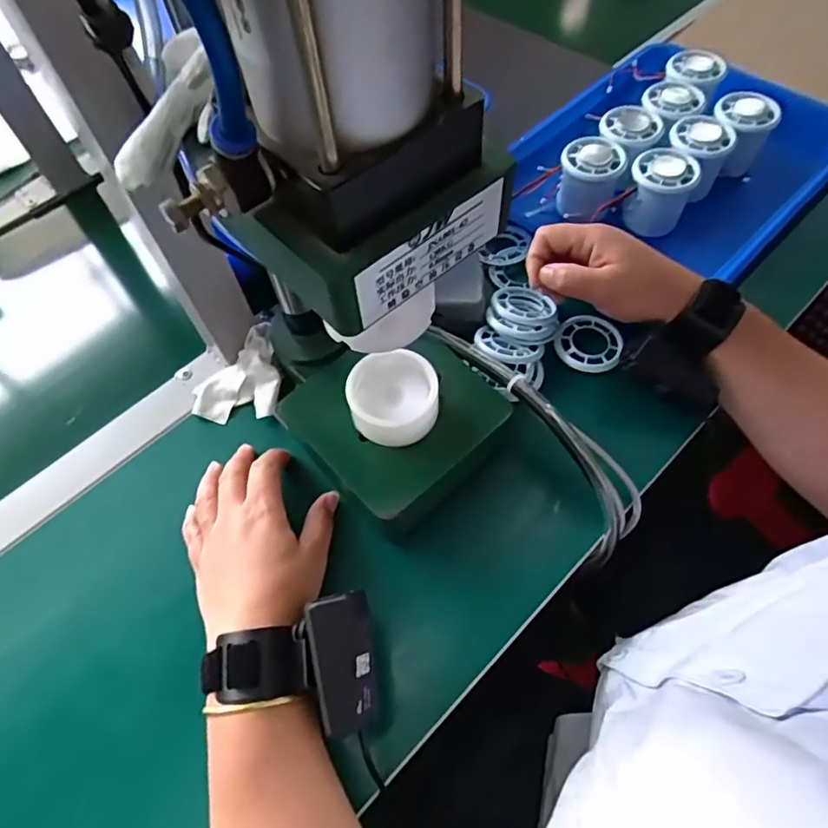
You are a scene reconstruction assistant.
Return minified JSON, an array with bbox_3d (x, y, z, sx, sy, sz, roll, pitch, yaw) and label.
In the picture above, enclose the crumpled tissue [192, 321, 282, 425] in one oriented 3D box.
[{"bbox_3d":[-0.143,-0.027,0.452,0.073,0.033,0.067,-13,60,-4],"label":"crumpled tissue"}]

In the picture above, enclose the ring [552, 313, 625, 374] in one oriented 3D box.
[{"bbox_3d":[0.142,-0.058,0.463,0.051,0.012,0.048,-1,60,3],"label":"ring"}]

